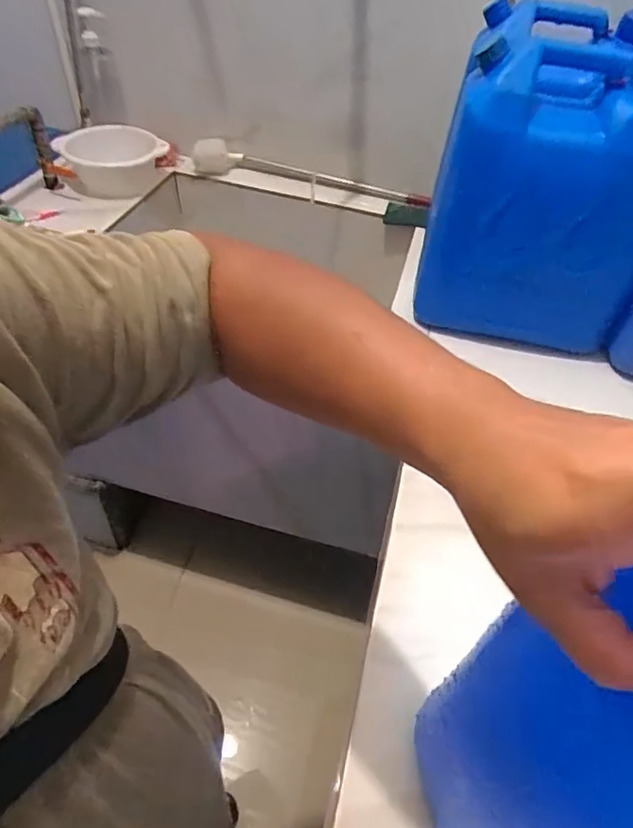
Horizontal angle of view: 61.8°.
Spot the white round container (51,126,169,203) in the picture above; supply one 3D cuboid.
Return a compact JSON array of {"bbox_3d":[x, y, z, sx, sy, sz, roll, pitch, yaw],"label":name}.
[{"bbox_3d":[-0.447,-0.557,1.184,0.231,0.111,0.246,-8,49,-12],"label":"white round container"}]

